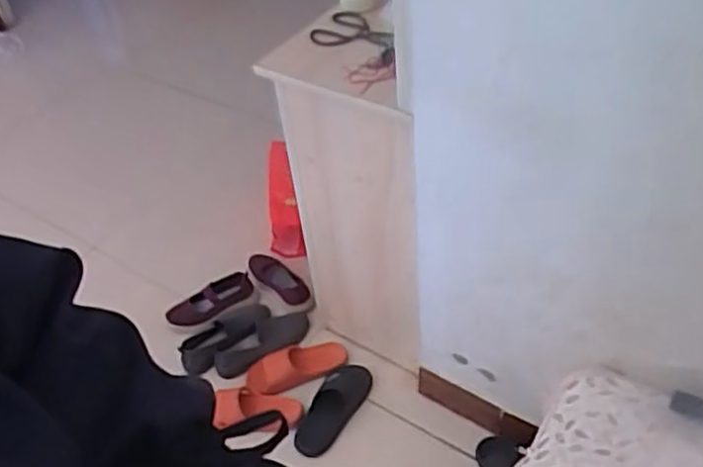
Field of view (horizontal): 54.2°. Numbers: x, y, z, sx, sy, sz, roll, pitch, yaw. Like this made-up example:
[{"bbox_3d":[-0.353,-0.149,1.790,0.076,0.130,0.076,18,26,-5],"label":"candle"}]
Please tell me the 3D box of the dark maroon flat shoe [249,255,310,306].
[{"bbox_3d":[-0.206,0.117,1.823,0.085,0.038,0.241,-34,50,-25],"label":"dark maroon flat shoe"}]

